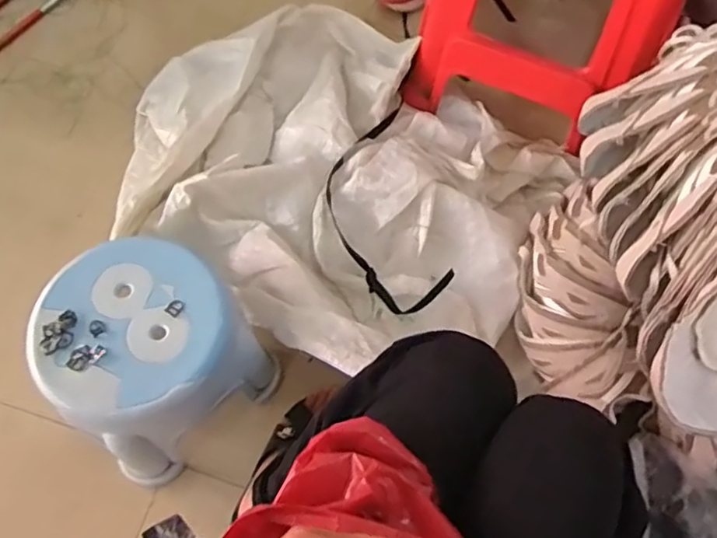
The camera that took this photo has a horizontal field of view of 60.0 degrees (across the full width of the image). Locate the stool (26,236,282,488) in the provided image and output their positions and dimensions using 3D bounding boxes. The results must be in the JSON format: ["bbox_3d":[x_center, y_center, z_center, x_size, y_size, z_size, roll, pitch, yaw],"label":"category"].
[{"bbox_3d":[-0.267,0.112,0.822,0.236,0.204,0.232,-37,68,-18],"label":"stool"}]

